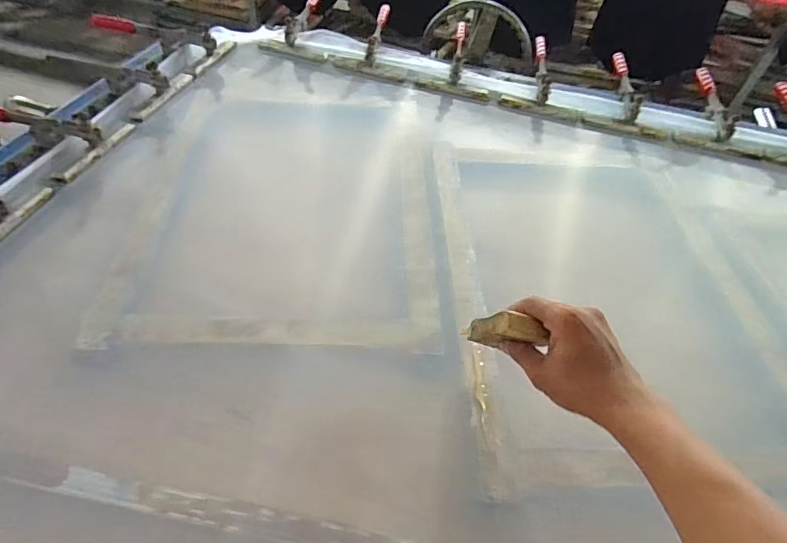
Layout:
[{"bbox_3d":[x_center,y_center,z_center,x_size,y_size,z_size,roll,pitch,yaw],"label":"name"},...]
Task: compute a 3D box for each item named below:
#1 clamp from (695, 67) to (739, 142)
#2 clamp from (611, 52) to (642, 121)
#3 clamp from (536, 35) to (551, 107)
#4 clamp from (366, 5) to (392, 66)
[{"bbox_3d":[0.598,-0.316,0.873,0.025,0.048,0.208,10,50,5],"label":"clamp"},{"bbox_3d":[0.441,-0.351,0.891,0.023,0.052,0.187,7,50,3],"label":"clamp"},{"bbox_3d":[0.291,-0.389,0.919,0.021,0.059,0.211,8,50,3],"label":"clamp"},{"bbox_3d":[-0.029,-0.500,0.974,0.026,0.039,0.211,7,50,3],"label":"clamp"}]

